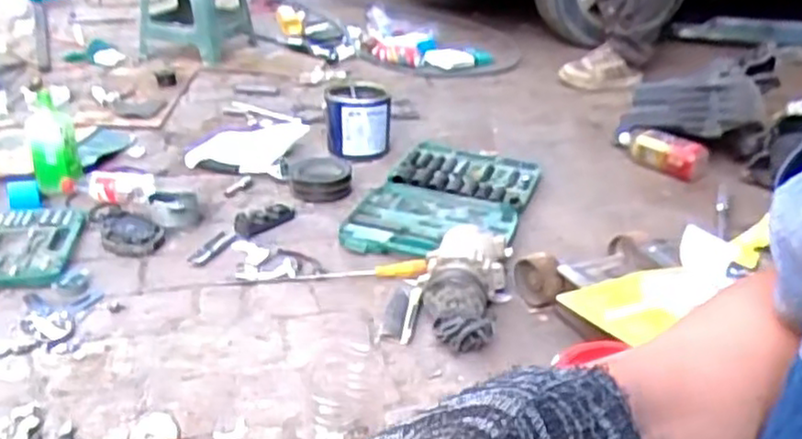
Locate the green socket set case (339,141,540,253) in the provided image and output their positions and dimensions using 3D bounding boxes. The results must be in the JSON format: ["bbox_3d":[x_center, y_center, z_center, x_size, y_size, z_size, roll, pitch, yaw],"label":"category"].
[{"bbox_3d":[0.095,-0.040,1.508,0.292,0.077,0.524,17,33,21],"label":"green socket set case"}]

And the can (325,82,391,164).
[{"bbox_3d":[-0.099,-0.228,1.667,0.147,0.145,0.138,-6,31,-16],"label":"can"}]

